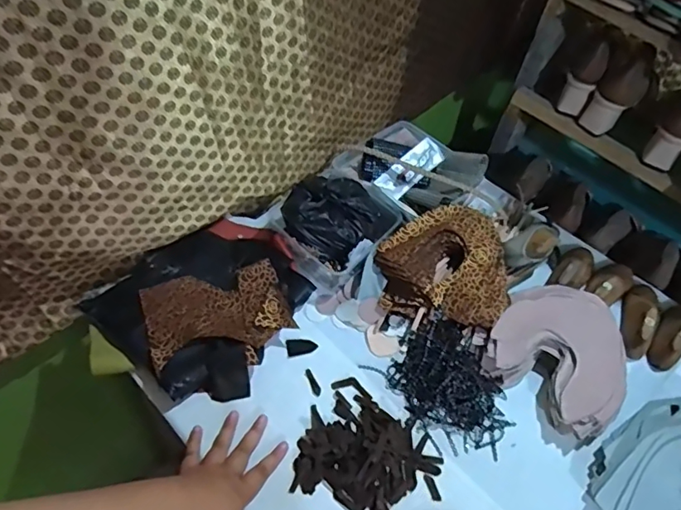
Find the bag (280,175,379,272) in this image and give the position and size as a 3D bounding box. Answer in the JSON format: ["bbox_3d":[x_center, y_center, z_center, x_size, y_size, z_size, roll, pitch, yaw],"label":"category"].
[{"bbox_3d":[-0.006,-0.070,0.772,0.132,0.077,0.139,35,57,20],"label":"bag"}]

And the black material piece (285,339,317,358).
[{"bbox_3d":[-0.055,0.127,0.712,0.042,0.004,0.025,-10,54,-14],"label":"black material piece"}]

